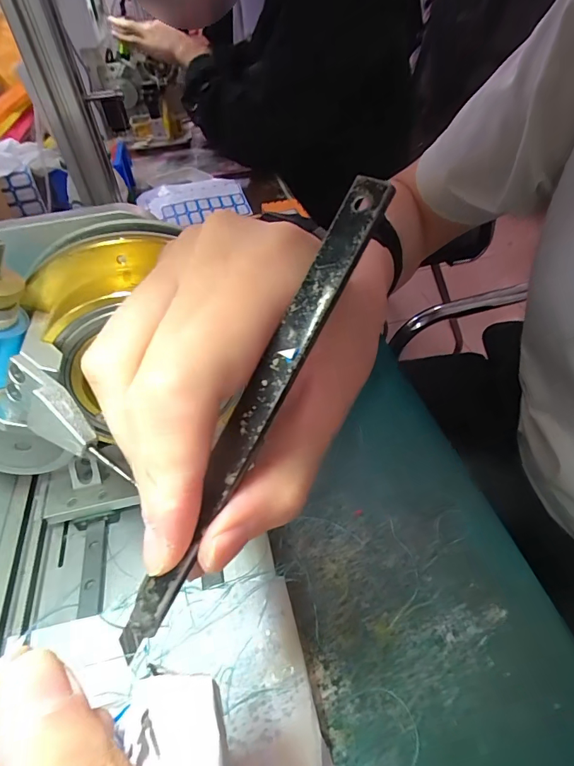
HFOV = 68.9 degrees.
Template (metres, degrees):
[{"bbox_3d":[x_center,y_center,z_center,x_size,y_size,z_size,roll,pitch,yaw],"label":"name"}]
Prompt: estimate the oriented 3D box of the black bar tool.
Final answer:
[{"bbox_3d":[-0.007,0.006,0.110,0.010,0.004,0.127,29,95,22],"label":"black bar tool"}]

